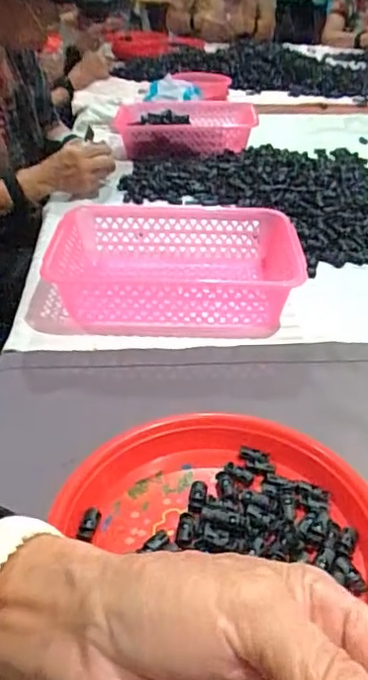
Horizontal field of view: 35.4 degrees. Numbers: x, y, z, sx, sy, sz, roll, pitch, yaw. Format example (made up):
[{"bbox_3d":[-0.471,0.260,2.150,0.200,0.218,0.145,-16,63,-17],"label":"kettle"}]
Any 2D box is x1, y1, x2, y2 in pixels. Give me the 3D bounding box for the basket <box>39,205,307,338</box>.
[{"bbox_3d":[-0.008,-0.098,0.749,0.311,0.074,0.222,2,35,2],"label":"basket"}]

